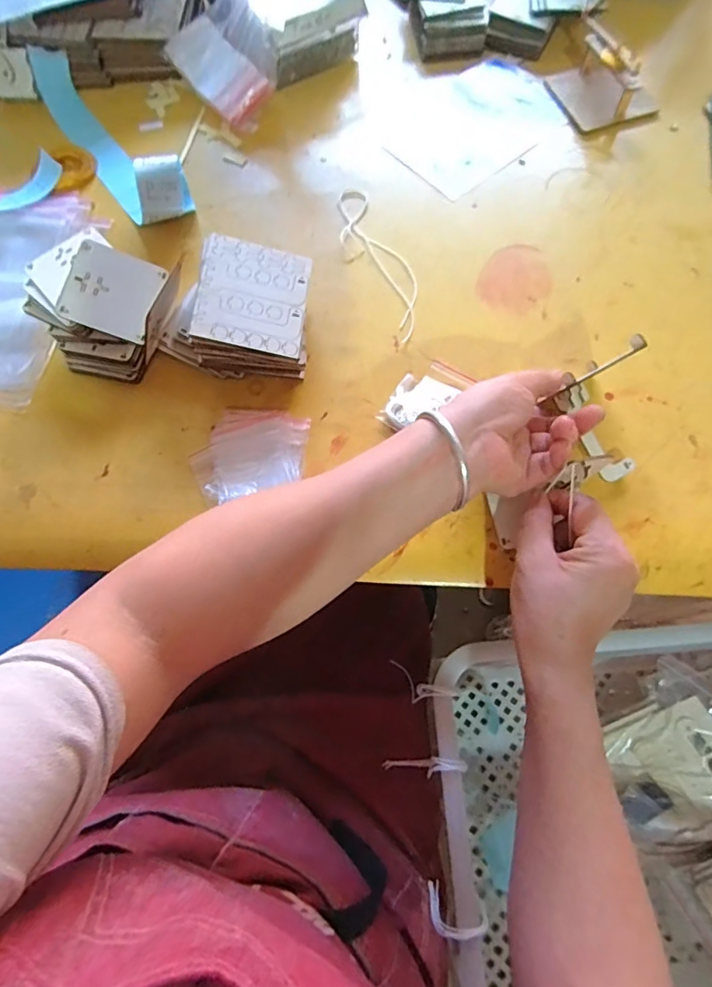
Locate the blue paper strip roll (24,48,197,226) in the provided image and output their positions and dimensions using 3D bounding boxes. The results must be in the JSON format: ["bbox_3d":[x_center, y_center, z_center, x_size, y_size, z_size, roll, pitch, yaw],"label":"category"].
[{"bbox_3d":[-0.270,-0.392,0.540,0.066,0.058,0.269,-34,73,-10],"label":"blue paper strip roll"}]

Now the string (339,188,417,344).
[{"bbox_3d":[0.020,-0.238,0.507,0.053,0.004,0.202,-22,71,-6],"label":"string"}]

